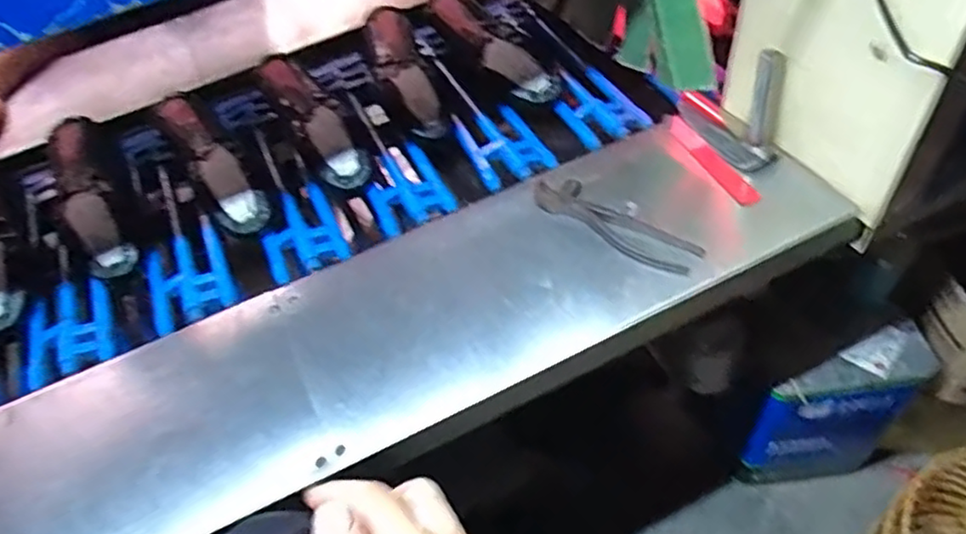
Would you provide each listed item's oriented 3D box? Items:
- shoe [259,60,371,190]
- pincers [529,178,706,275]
[{"bbox_3d":[-0.222,-0.188,0.899,0.080,0.082,0.244,-29,53,-14],"label":"shoe"},{"bbox_3d":[0.143,-0.048,0.732,0.186,0.020,0.056,31,62,28],"label":"pincers"}]

